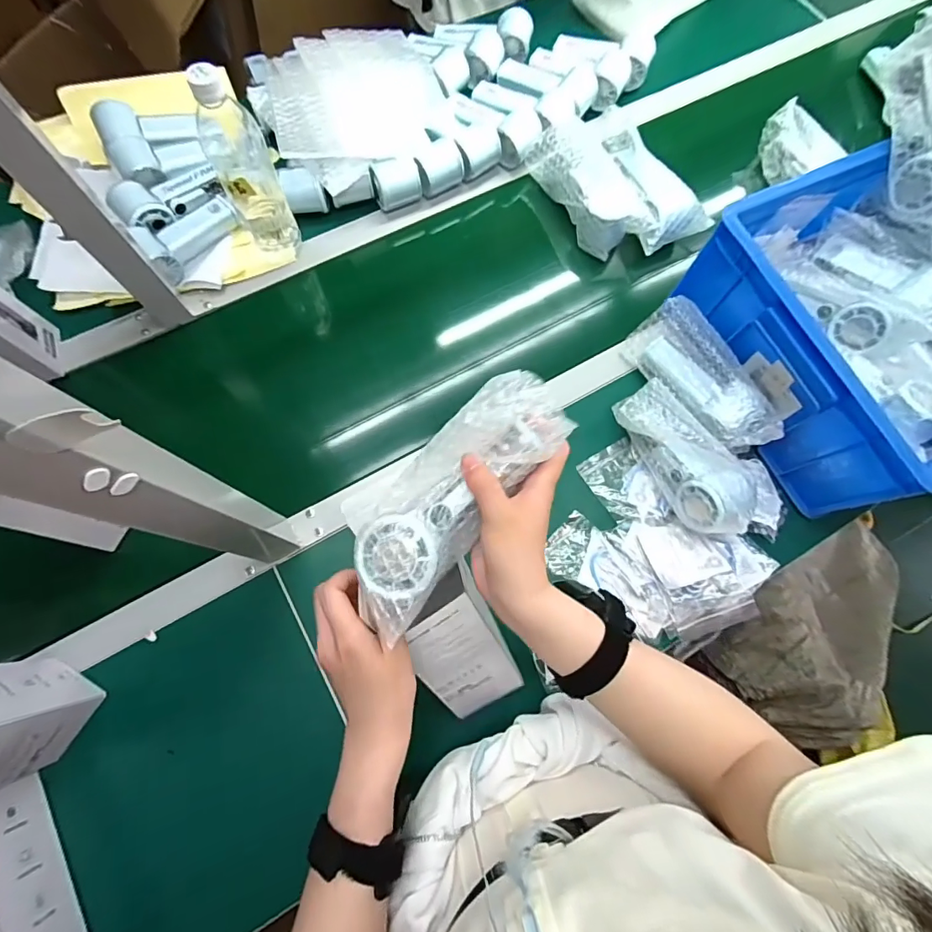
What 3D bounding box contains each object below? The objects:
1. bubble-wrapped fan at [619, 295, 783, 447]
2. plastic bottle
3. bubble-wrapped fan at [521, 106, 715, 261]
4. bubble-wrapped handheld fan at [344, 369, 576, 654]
[{"bbox_3d":[0.287,-0.106,0.571,0.074,0.067,0.198,-35,78,-11],"label":"bubble-wrapped fan"},{"bbox_3d":[-0.254,-0.340,0.546,0.067,0.212,0.058,-23,76,-8],"label":"plastic bottle"},{"bbox_3d":[0.210,-0.393,0.664,0.148,0.060,0.223,-29,77,-10],"label":"bubble-wrapped fan"},{"bbox_3d":[-0.015,0.018,0.319,0.076,0.047,0.184,41,98,9],"label":"bubble-wrapped handheld fan"}]

